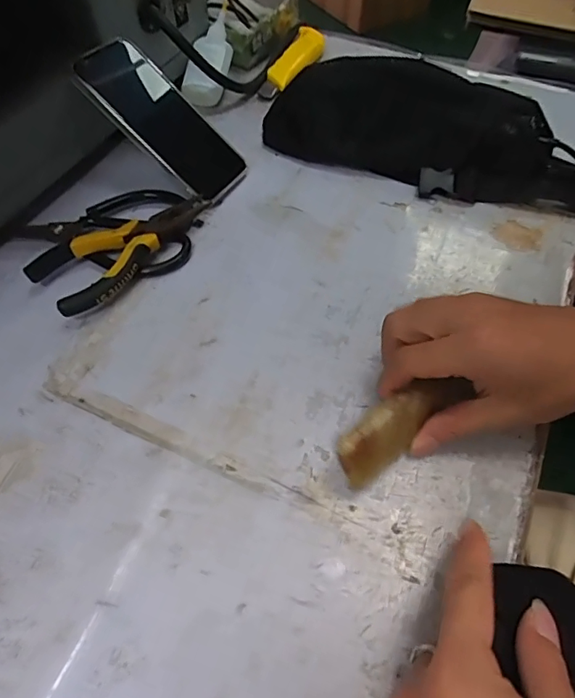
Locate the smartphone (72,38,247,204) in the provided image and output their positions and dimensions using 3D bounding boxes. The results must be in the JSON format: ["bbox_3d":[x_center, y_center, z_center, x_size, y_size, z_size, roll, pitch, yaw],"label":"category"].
[{"bbox_3d":[-0.113,-0.212,0.449,0.165,0.016,0.076,43,55,-14],"label":"smartphone"}]

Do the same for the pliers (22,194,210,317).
[{"bbox_3d":[-0.127,-0.081,0.404,0.157,0.029,0.069,-34,62,-21],"label":"pliers"}]

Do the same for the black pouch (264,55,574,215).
[{"bbox_3d":[0.149,-0.219,0.475,0.338,0.065,0.127,21,58,13],"label":"black pouch"}]

